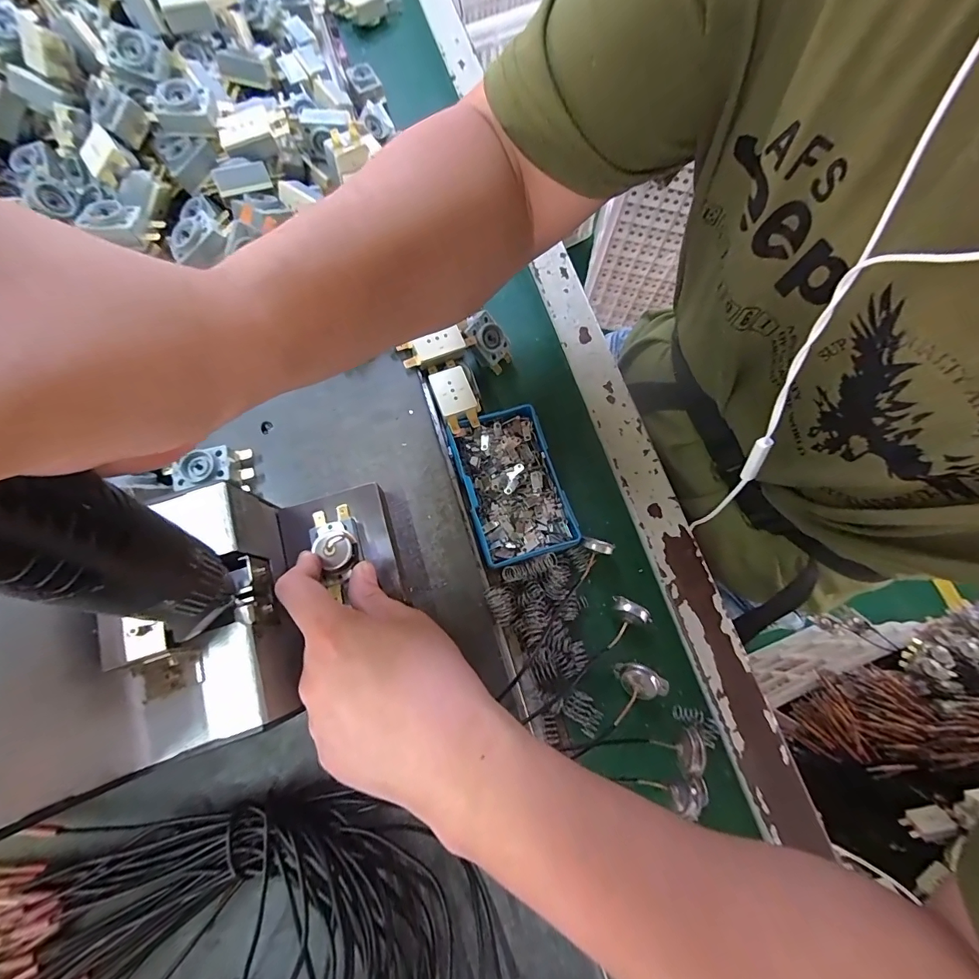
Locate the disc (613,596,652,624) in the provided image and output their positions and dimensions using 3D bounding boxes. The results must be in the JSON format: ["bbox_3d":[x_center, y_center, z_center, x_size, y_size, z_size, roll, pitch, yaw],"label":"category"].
[{"bbox_3d":[0.099,0.088,0.316,0.028,0.021,0.014,26,74,6],"label":"disc"}]

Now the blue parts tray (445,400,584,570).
[{"bbox_3d":[0.016,-0.003,0.339,0.071,0.025,0.113,-17,74,-7],"label":"blue parts tray"}]

